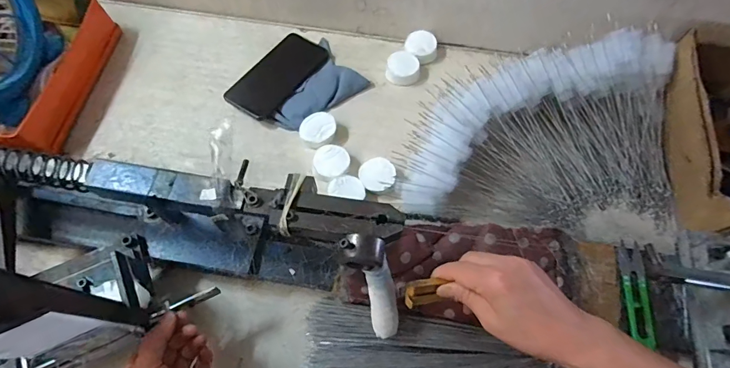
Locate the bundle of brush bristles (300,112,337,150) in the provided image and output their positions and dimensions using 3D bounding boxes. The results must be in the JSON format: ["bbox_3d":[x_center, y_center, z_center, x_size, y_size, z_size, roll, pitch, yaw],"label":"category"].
[{"bbox_3d":[-0.064,-0.072,0.545,0.048,0.023,0.045,1,66,-2],"label":"bundle of brush bristles"}]

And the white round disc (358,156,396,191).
[{"bbox_3d":[0.016,-0.009,0.519,0.045,0.025,0.047,1,66,-2],"label":"white round disc"}]

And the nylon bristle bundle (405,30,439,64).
[{"bbox_3d":[0.086,-0.211,0.610,0.051,0.021,0.056,1,66,-2],"label":"nylon bristle bundle"}]

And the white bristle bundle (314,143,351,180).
[{"bbox_3d":[-0.043,-0.027,0.524,0.045,0.018,0.048,-20,68,-10],"label":"white bristle bundle"}]

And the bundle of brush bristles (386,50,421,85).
[{"bbox_3d":[0.058,-0.173,0.595,0.049,0.021,0.056,6,66,1],"label":"bundle of brush bristles"}]

